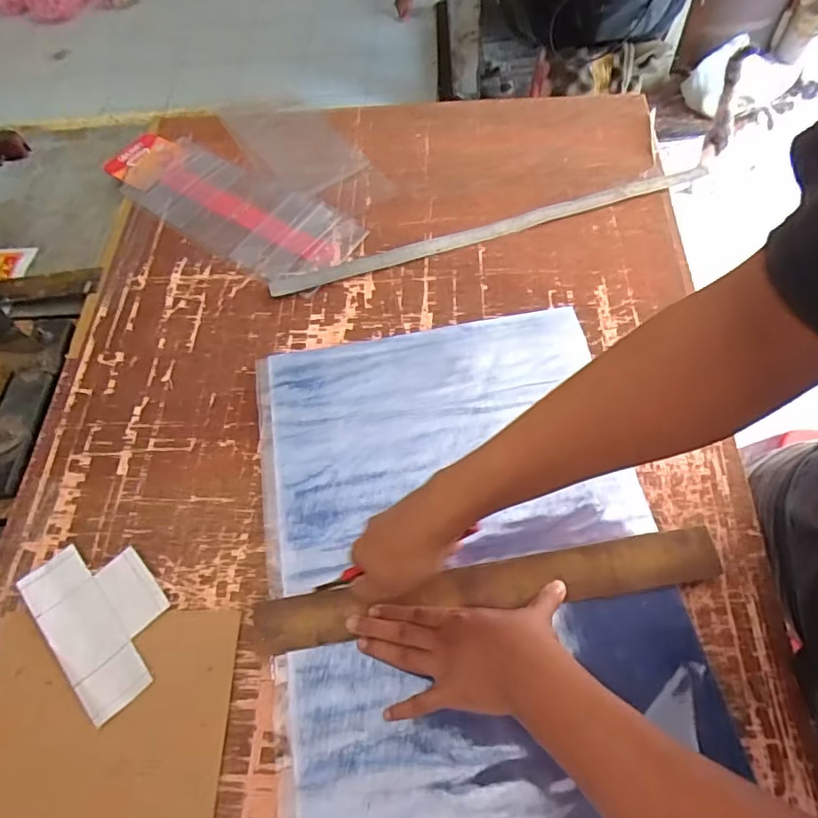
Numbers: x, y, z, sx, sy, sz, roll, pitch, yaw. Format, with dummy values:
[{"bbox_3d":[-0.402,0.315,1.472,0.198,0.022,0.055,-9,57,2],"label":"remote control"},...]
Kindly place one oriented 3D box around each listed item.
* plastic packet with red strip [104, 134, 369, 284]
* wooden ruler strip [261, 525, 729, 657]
[{"bbox_3d":[-0.269,-0.297,0.807,0.424,0.015,0.146,30,68,17],"label":"plastic packet with red strip"},{"bbox_3d":[0.075,0.169,0.532,0.436,0.012,0.047,-9,62,-2],"label":"wooden ruler strip"}]

